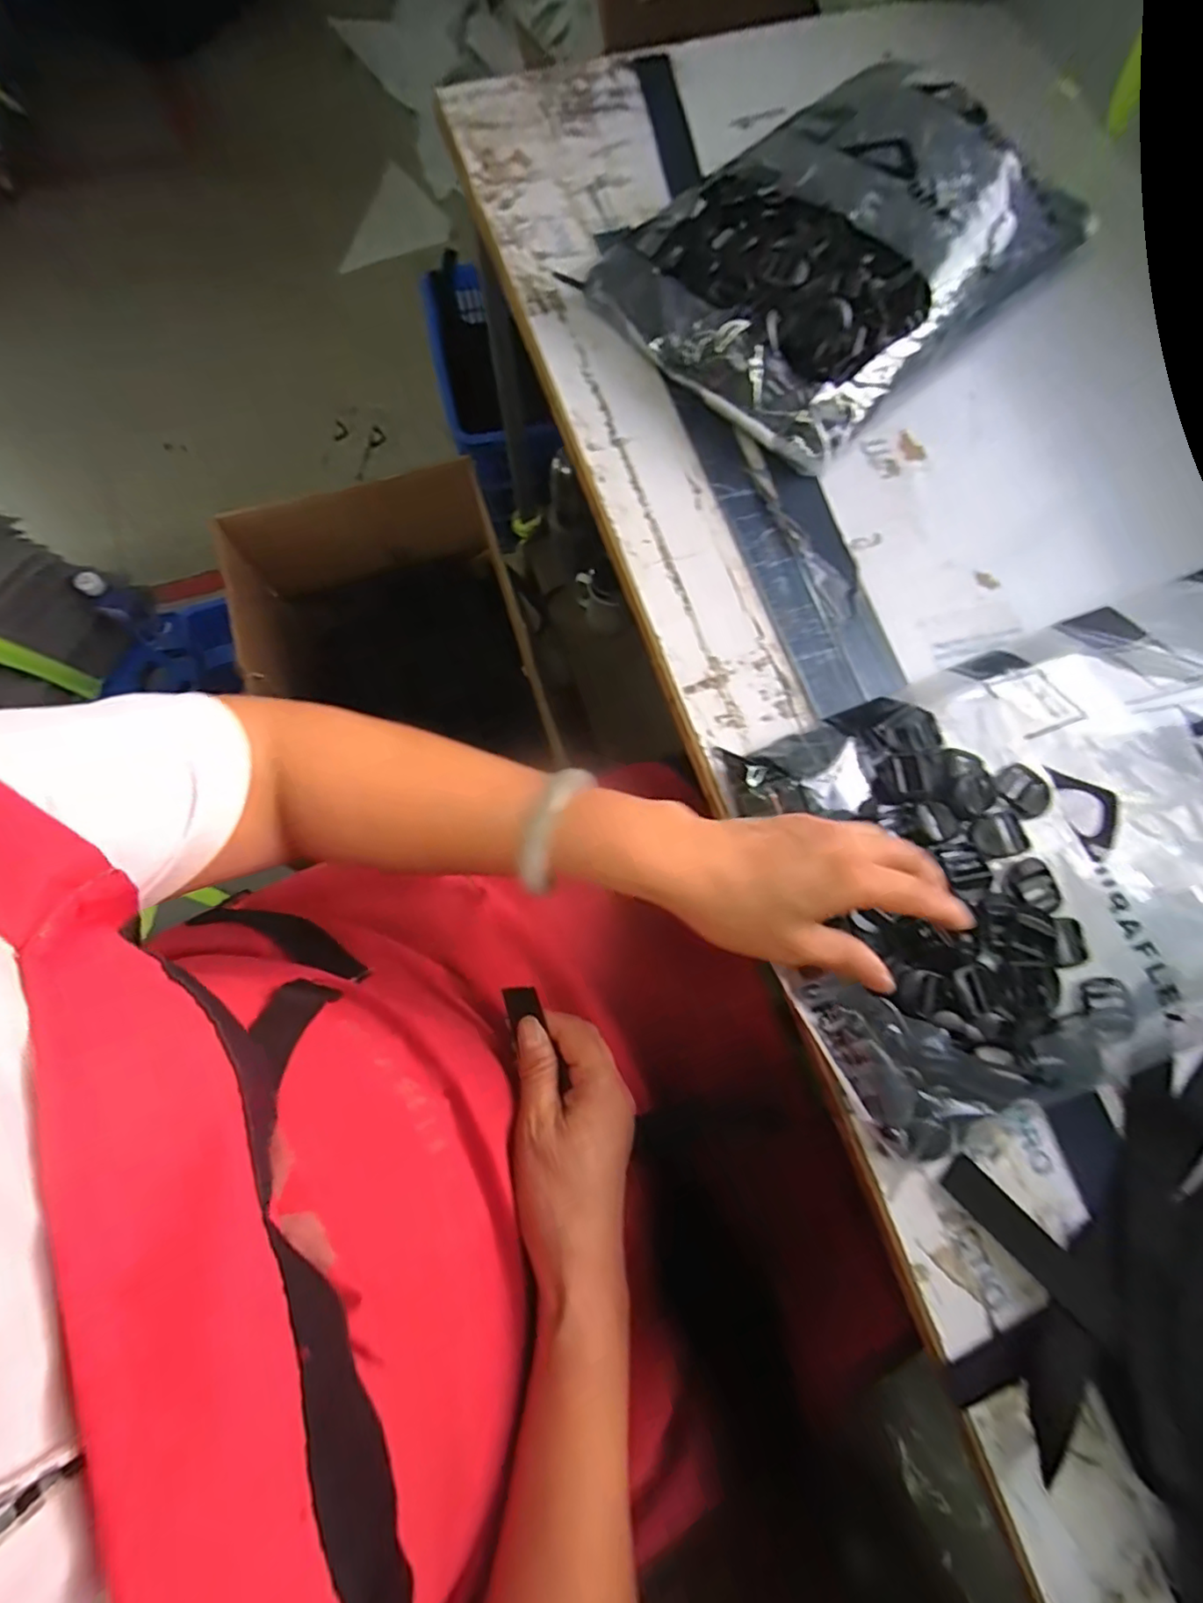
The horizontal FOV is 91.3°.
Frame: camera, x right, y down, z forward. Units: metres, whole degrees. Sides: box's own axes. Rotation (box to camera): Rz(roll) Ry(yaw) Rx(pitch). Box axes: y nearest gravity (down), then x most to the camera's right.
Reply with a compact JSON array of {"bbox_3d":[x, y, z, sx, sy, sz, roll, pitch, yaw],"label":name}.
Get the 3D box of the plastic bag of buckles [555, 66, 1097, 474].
[{"bbox_3d":[0.195,-0.459,0.494,0.352,0.064,0.254,-43,80,-10],"label":"plastic bag of buckles"}]

